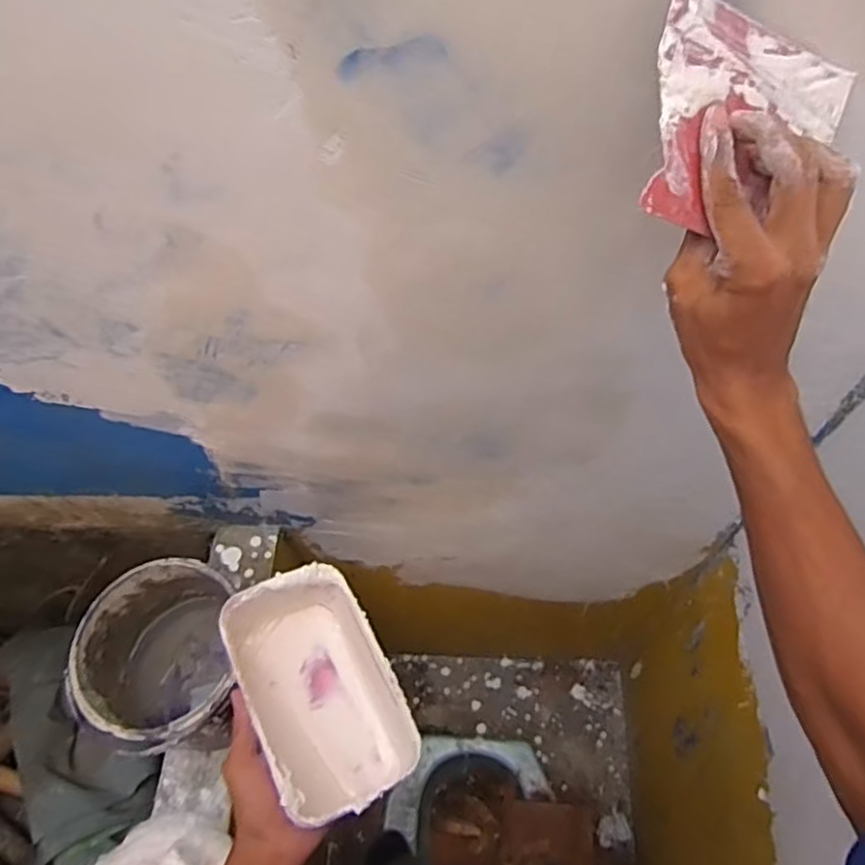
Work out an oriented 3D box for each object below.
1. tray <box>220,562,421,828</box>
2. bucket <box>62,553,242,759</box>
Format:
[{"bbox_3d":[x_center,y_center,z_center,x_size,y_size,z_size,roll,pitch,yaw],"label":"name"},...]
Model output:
[{"bbox_3d":[-0.095,0.213,0.565,0.114,0.083,0.193,-18,61,-26],"label":"tray"},{"bbox_3d":[-0.293,0.267,0.797,0.179,0.178,0.186,-2,59,3],"label":"bucket"}]

